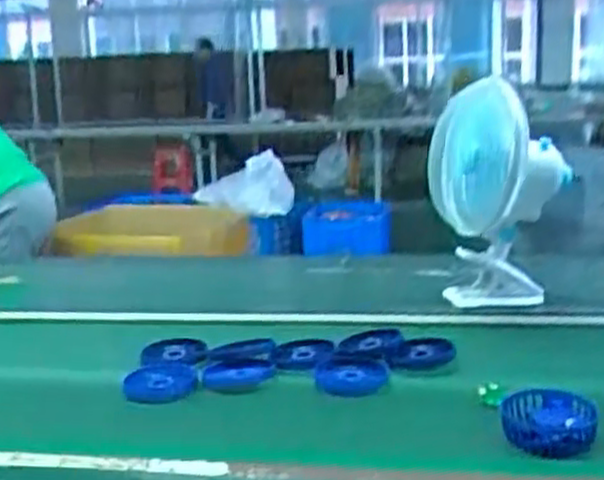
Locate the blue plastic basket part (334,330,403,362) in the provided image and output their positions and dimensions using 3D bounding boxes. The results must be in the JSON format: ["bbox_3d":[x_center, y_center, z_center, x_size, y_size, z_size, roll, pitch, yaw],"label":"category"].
[{"bbox_3d":[0.089,0.133,1.003,0.073,0.012,0.096,3,13,22],"label":"blue plastic basket part"}]

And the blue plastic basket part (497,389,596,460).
[{"bbox_3d":[0.243,0.176,0.760,0.085,0.031,0.084,-3,13,-5],"label":"blue plastic basket part"}]

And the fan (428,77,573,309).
[{"bbox_3d":[0.280,-0.055,1.111,0.132,0.315,0.168,-14,17,-43],"label":"fan"}]

